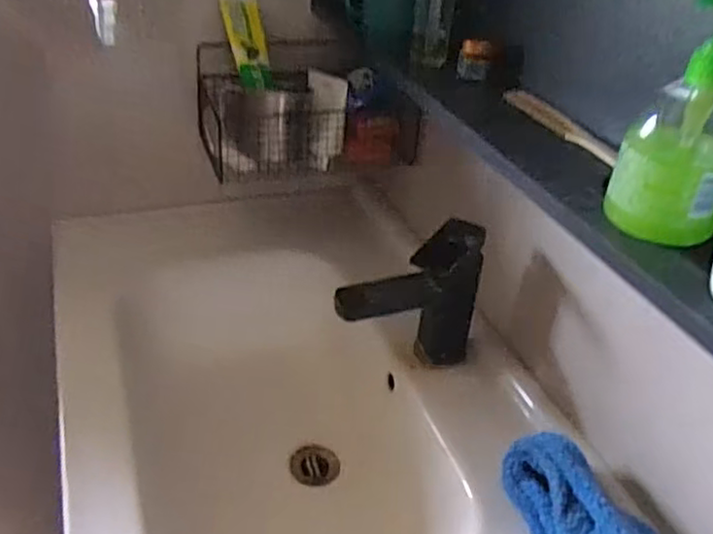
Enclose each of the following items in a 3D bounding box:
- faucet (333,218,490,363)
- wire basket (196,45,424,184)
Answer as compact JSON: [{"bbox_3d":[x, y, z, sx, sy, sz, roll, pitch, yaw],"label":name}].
[{"bbox_3d":[0.054,0.027,0.727,0.154,0.157,0.041,-1,32,-14],"label":"faucet"},{"bbox_3d":[-0.067,-0.207,0.937,0.286,0.129,0.120,-3,33,-16],"label":"wire basket"}]

